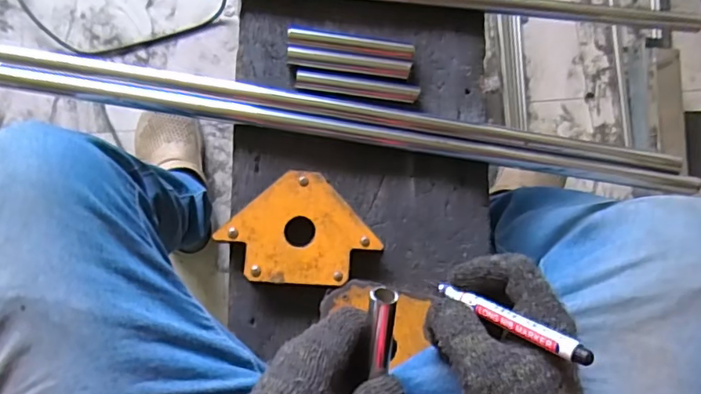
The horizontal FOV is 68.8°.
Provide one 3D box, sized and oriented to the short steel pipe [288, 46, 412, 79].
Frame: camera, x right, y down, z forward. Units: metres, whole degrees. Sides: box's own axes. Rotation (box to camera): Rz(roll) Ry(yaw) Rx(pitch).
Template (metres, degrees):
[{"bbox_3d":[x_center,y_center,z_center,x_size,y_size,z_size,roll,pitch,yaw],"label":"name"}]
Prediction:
[{"bbox_3d":[-0.001,-0.130,0.499,0.117,0.016,0.018,6,81,-4],"label":"short steel pipe"}]

